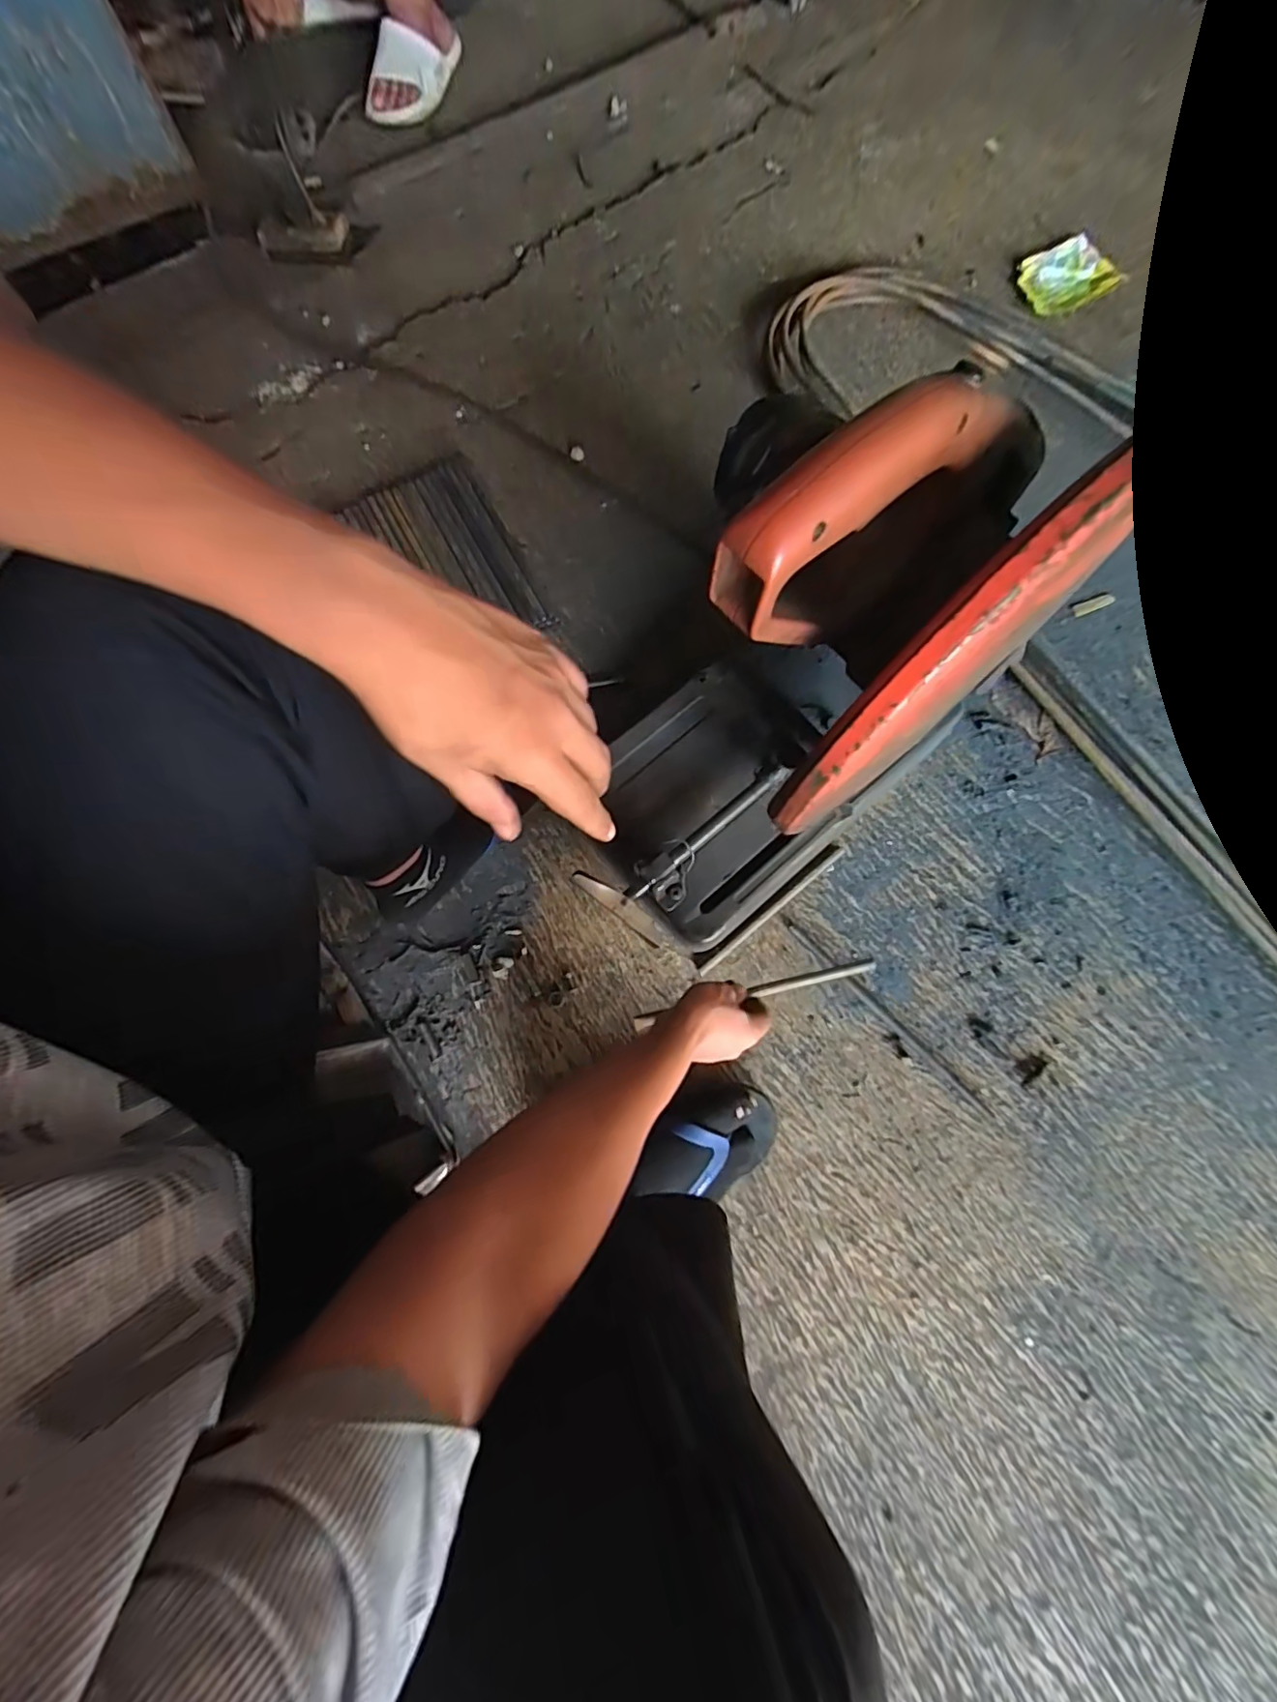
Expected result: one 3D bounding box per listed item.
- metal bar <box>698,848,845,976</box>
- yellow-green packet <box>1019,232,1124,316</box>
[{"bbox_3d":[0.162,0.070,0.692,0.231,0.018,0.011,-39,79,-7],"label":"metal bar"},{"bbox_3d":[0.698,-0.932,0.927,0.177,0.018,0.114,-26,74,-5],"label":"yellow-green packet"}]

